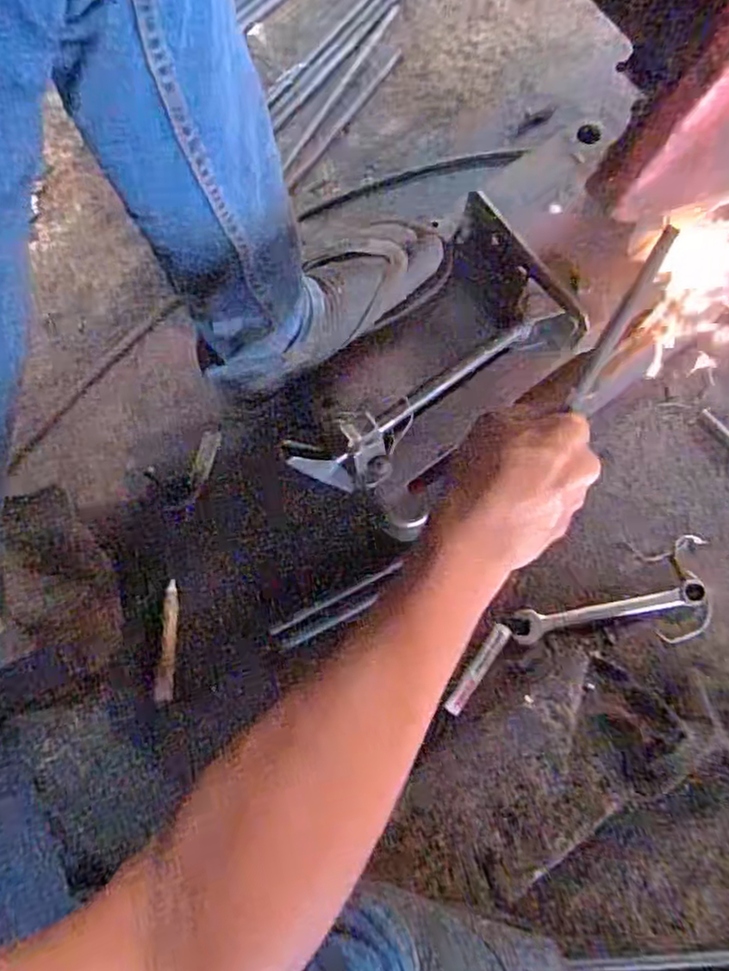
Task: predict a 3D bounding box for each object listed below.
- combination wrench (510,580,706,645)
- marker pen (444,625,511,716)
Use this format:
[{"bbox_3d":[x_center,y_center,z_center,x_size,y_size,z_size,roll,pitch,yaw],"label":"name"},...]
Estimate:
[{"bbox_3d":[0.246,0.127,0.660,0.195,0.013,0.031,-10,77,-1],"label":"combination wrench"},{"bbox_3d":[0.112,0.181,0.647,0.017,0.018,0.099,34,80,8],"label":"marker pen"}]

